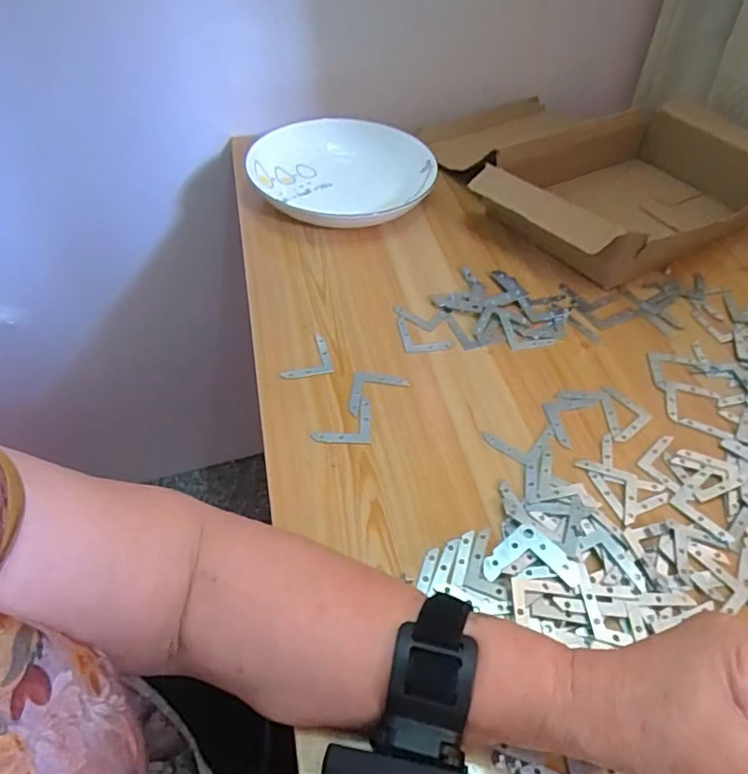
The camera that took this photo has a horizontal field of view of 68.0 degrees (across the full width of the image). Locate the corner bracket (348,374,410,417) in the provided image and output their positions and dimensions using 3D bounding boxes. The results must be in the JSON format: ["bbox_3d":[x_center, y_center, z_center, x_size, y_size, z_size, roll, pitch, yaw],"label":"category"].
[{"bbox_3d":[0.003,0.006,0.420,0.043,0.004,0.041,6,49,1],"label":"corner bracket"}]

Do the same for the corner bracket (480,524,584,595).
[{"bbox_3d":[0.096,0.109,0.333,0.044,0.005,0.046,-29,57,-26],"label":"corner bracket"}]

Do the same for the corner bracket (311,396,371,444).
[{"bbox_3d":[-0.023,0.023,0.402,0.041,0.004,0.041,1,49,-3],"label":"corner bracket"}]

